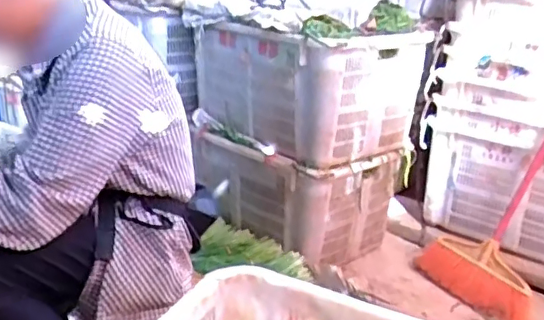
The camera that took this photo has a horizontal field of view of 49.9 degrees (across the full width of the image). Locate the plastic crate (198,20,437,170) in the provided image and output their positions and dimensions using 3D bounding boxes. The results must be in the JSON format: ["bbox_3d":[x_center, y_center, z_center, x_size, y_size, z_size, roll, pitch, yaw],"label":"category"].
[{"bbox_3d":[0.124,-0.242,1.760,0.502,0.324,0.547,-12,24,-37],"label":"plastic crate"}]

